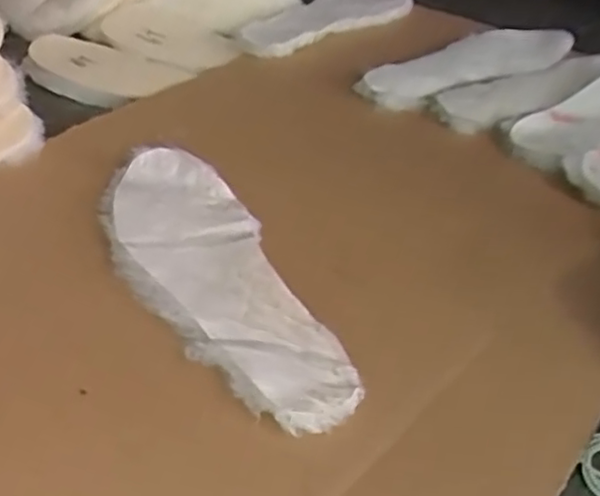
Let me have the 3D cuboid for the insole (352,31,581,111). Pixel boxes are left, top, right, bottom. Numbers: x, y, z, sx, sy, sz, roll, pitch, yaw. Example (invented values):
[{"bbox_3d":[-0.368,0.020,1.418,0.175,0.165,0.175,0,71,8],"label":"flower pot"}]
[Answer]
[{"bbox_3d":[0.183,-0.212,0.755,0.275,0.018,0.092,-22,49,-23],"label":"insole"}]

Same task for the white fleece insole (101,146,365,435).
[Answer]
[{"bbox_3d":[-0.066,0.015,0.463,0.100,0.013,0.285,-18,45,-21],"label":"white fleece insole"}]

